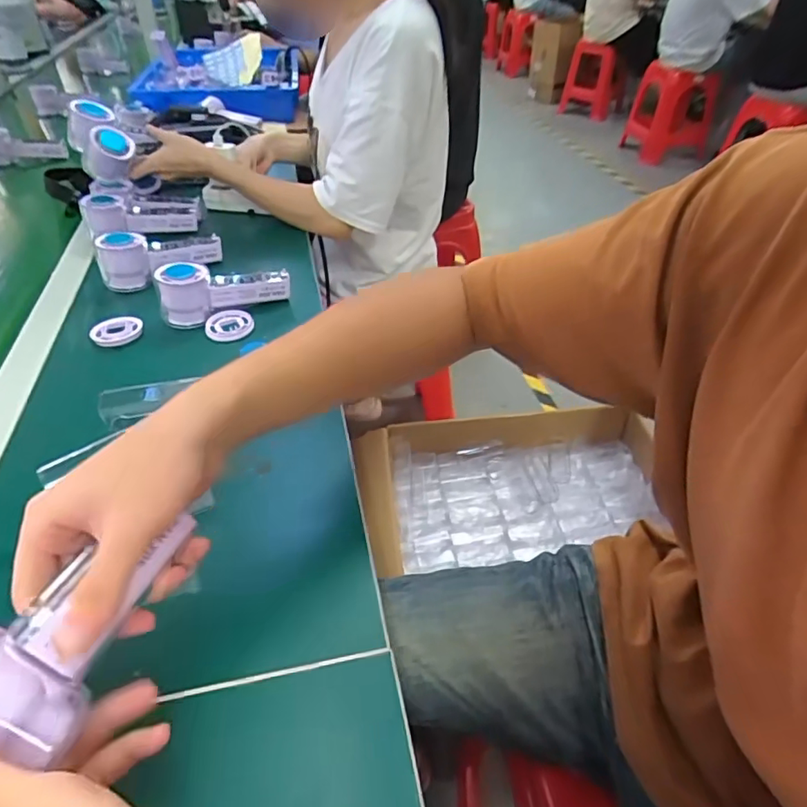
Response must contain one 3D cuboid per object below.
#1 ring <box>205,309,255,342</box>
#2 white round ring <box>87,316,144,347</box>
[{"bbox_3d":[-0.199,-0.090,0.618,0.054,0.013,0.047,-11,43,-11],"label":"ring"},{"bbox_3d":[-0.325,-0.084,0.607,0.047,0.007,0.053,26,48,27],"label":"white round ring"}]

